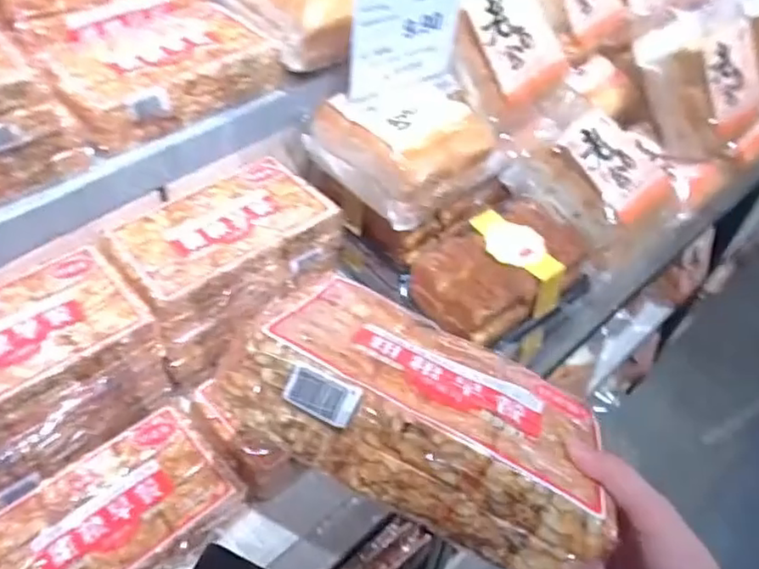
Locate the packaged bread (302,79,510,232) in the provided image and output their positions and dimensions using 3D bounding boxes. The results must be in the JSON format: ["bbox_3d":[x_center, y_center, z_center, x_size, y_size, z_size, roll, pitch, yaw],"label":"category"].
[{"bbox_3d":[0.034,-0.174,0.761,0.166,0.085,0.166,-31,57,-27],"label":"packaged bread"}]

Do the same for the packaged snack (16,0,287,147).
[{"bbox_3d":[-0.253,-0.260,0.728,0.242,0.067,0.161,-31,57,-27],"label":"packaged snack"}]

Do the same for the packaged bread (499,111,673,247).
[{"bbox_3d":[0.262,-0.150,0.803,0.181,0.091,0.131,37,56,26],"label":"packaged bread"}]

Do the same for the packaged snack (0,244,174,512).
[{"bbox_3d":[-0.355,0.093,0.638,0.233,0.132,0.145,-35,59,-30],"label":"packaged snack"}]

